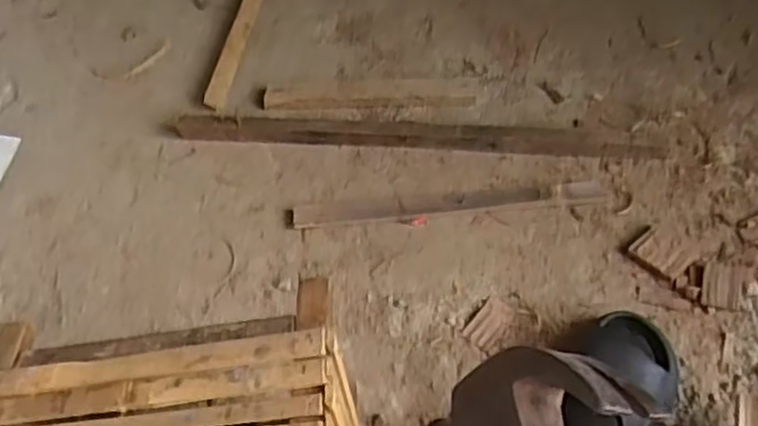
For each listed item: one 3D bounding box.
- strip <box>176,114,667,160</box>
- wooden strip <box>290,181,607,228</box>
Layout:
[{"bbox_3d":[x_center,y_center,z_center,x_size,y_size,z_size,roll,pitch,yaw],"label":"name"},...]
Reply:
[{"bbox_3d":[0.043,-0.106,0.972,0.655,0.035,0.025,3,51,8],"label":"strip"},{"bbox_3d":[0.089,-0.013,0.896,0.402,0.014,0.039,-5,50,1],"label":"wooden strip"}]

